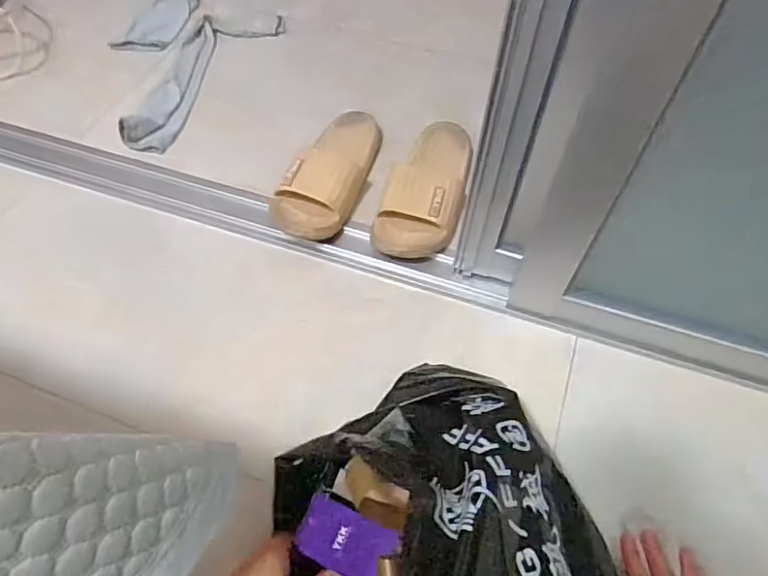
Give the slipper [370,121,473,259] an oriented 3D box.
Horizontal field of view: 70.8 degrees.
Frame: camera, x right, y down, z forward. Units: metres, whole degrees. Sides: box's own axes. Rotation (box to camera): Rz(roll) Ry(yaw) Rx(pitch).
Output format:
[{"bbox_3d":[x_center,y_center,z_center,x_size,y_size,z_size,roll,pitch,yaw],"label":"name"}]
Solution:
[{"bbox_3d":[0.066,-0.151,0.781,0.109,0.074,0.243,15,58,9],"label":"slipper"}]

